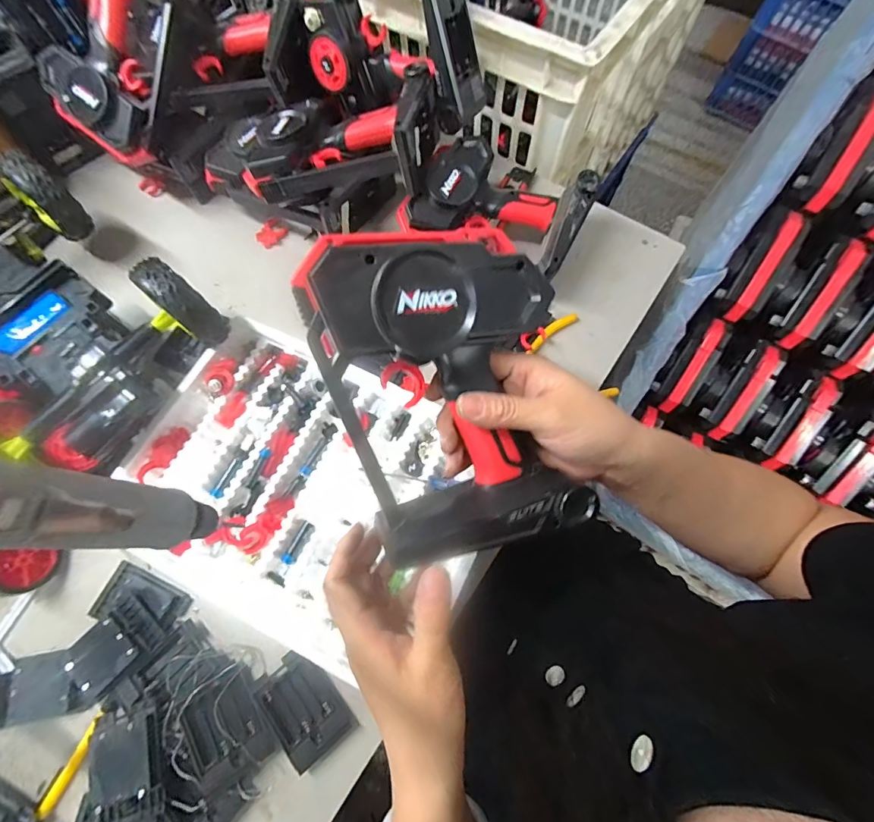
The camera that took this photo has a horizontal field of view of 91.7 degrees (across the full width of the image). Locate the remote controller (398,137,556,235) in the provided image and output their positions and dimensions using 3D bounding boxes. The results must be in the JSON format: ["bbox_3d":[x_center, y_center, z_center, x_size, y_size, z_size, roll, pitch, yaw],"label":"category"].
[{"bbox_3d":[0.050,-0.232,0.474,0.135,0.058,0.131,31,74,11],"label":"remote controller"}]

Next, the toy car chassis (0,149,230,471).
[{"bbox_3d":[-0.413,-0.098,0.424,0.344,0.094,0.236,37,75,12],"label":"toy car chassis"}]

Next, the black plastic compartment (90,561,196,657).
[{"bbox_3d":[-0.283,0.182,0.397,0.083,0.016,0.053,23,72,8],"label":"black plastic compartment"}]

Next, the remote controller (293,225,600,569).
[{"bbox_3d":[0.009,-0.009,0.274,0.150,0.080,0.201,-16,99,-16],"label":"remote controller"}]

